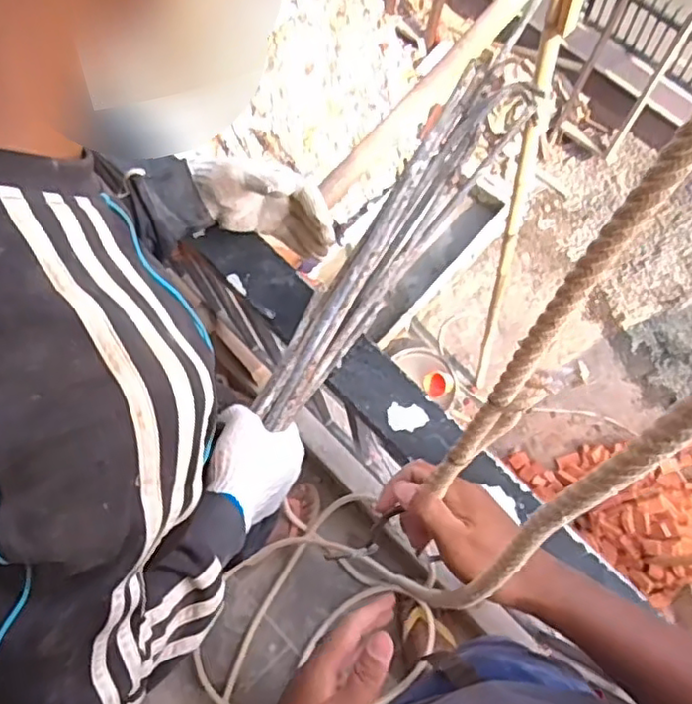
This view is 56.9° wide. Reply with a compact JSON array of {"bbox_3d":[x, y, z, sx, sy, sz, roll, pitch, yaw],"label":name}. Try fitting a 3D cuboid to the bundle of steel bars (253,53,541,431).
[{"bbox_3d":[0.053,-0.114,0.617,0.074,0.083,0.418,32,76,12],"label":"bundle of steel bars"}]

